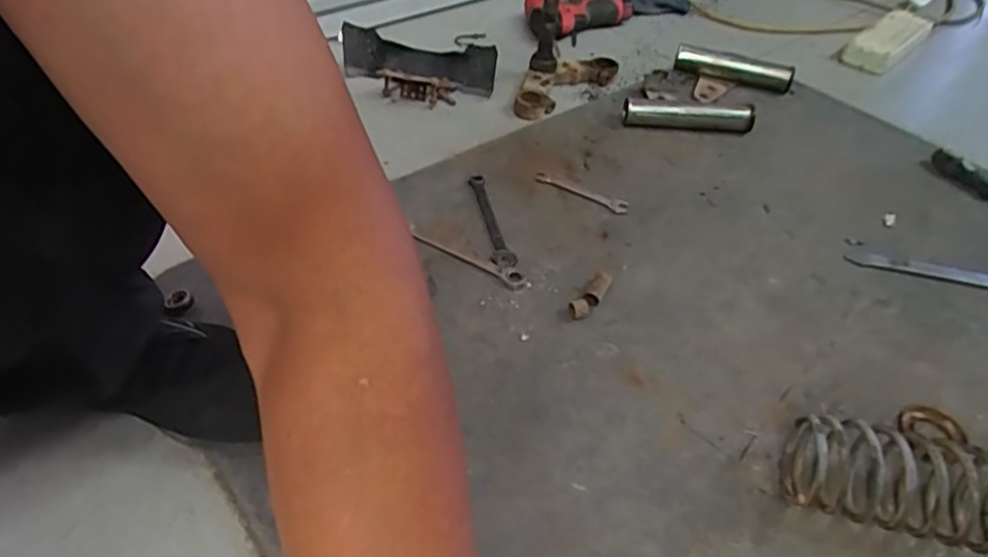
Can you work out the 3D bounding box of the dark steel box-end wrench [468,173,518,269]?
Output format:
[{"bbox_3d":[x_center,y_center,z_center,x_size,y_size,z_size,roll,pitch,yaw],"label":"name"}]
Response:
[{"bbox_3d":[-0.005,-0.070,0.716,0.024,0.009,0.161,-6,47,-11],"label":"dark steel box-end wrench"}]

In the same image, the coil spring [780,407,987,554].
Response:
[{"bbox_3d":[0.338,0.160,0.479,0.218,0.077,0.077,9,46,4],"label":"coil spring"}]

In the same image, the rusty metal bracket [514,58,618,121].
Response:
[{"bbox_3d":[0.090,-0.291,0.940,0.091,0.032,0.178,34,52,25],"label":"rusty metal bracket"}]

